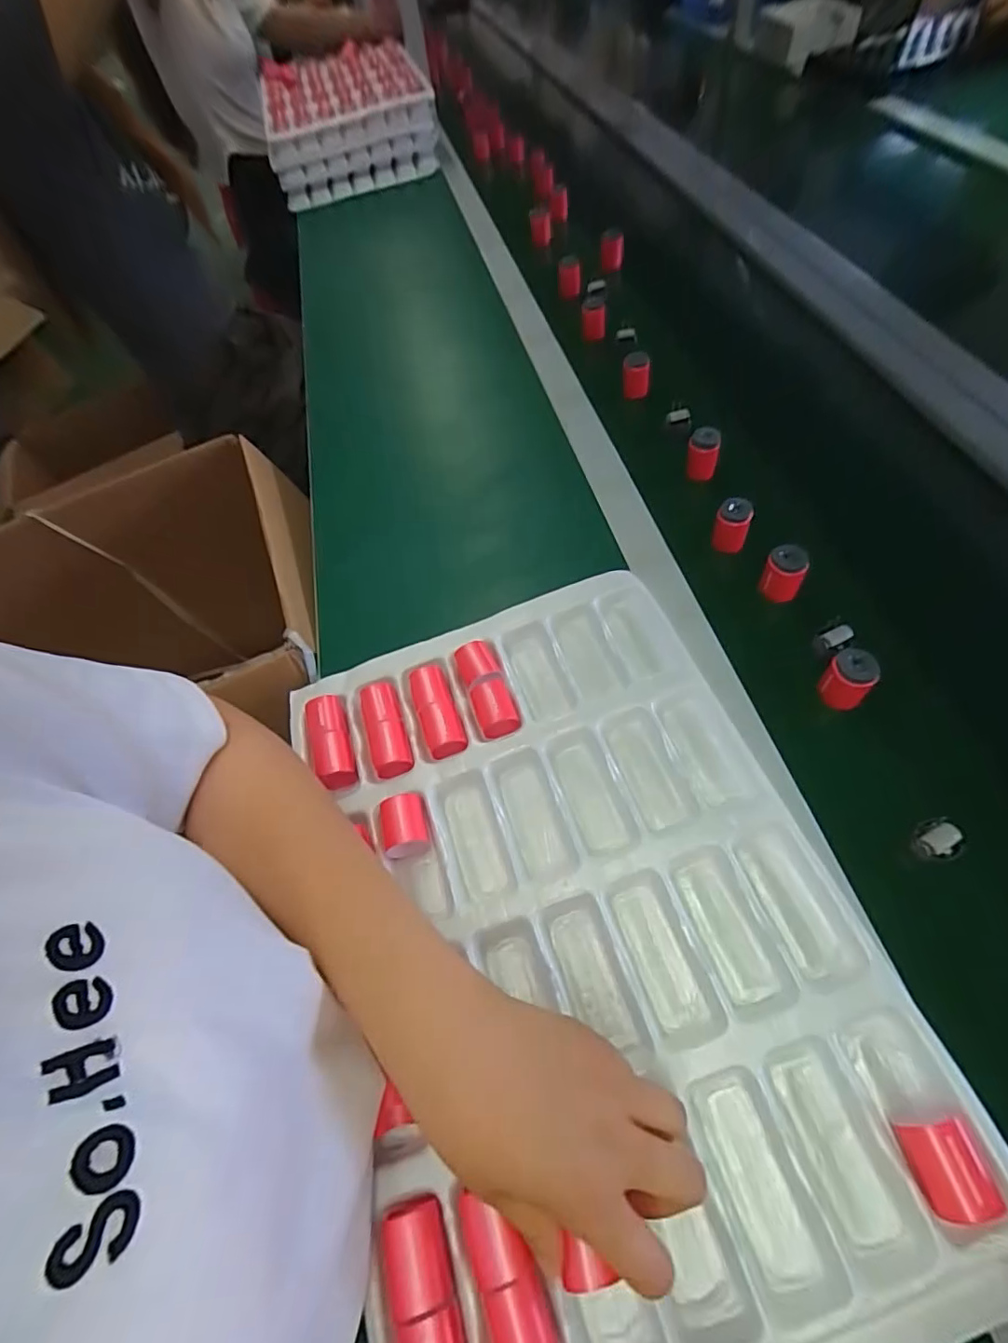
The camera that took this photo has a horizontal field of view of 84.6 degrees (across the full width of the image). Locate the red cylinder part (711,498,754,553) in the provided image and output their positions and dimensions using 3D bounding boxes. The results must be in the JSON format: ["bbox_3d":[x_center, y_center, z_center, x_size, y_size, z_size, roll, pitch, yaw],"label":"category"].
[{"bbox_3d":[0.208,-0.132,0.503,0.029,0.047,0.023,23,66,22],"label":"red cylinder part"}]

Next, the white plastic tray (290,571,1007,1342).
[{"bbox_3d":[0.040,0.146,0.358,0.302,0.047,0.447,-17,57,-7],"label":"white plastic tray"}]

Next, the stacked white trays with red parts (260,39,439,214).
[{"bbox_3d":[-0.339,-1.182,1.179,0.318,0.126,0.525,-17,58,1],"label":"stacked white trays with red parts"}]

